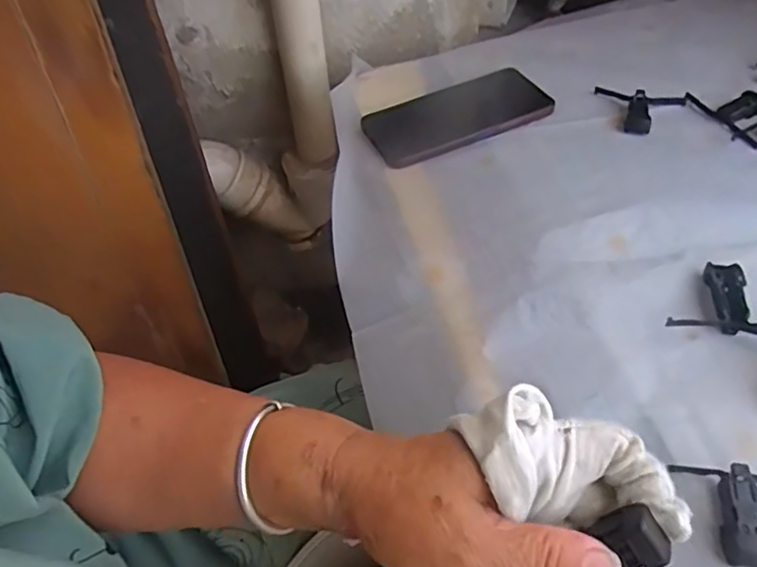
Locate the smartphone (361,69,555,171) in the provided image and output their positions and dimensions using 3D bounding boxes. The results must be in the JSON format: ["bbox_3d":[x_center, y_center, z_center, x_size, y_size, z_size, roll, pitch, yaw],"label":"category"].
[{"bbox_3d":[0.072,-0.154,0.557,0.164,0.006,0.086,-23,54,-11],"label":"smartphone"}]

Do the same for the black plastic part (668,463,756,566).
[{"bbox_3d":[0.189,0.117,0.307,0.069,0.012,0.050,7,54,11],"label":"black plastic part"}]

